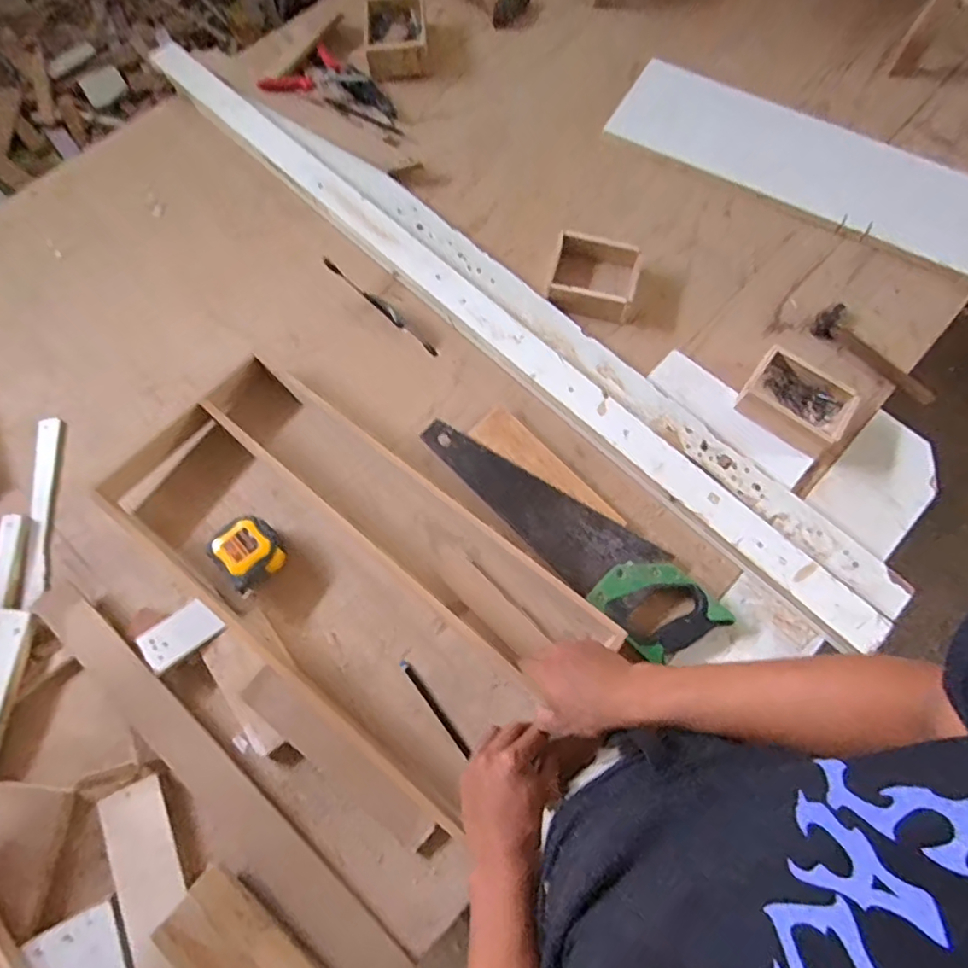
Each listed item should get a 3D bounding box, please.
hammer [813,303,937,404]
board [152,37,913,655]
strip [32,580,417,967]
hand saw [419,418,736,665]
[{"bbox_3d":[0.551,-0.185,0.782,0.050,0.027,0.183,-42,76,-14],"label":"hammer"},{"bbox_3d":[-0.007,-0.282,0.815,1.331,0.022,0.122,42,66,13],"label":"board"},{"bbox_3d":[-0.308,0.327,0.621,0.580,0.019,0.065,42,72,9],"label":"strip"},{"bbox_3d":[0.105,0.048,0.712,0.113,0.021,0.420,-43,77,-14],"label":"hand saw"}]

